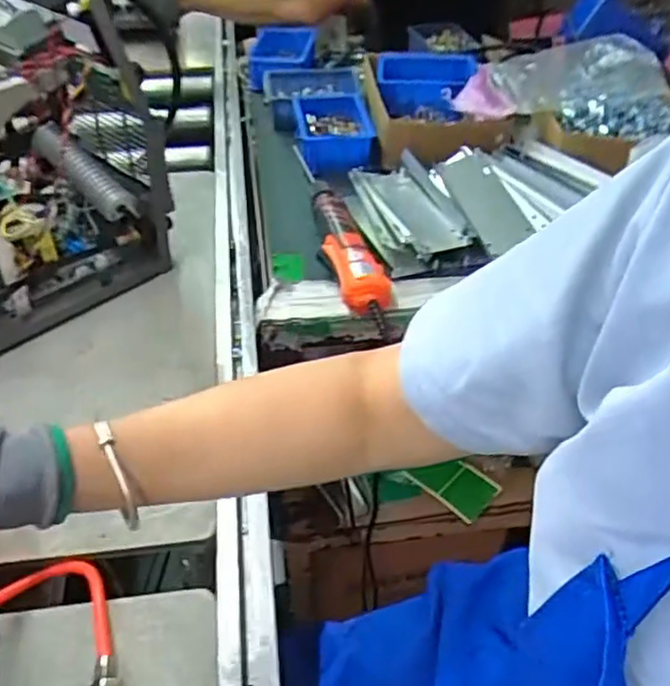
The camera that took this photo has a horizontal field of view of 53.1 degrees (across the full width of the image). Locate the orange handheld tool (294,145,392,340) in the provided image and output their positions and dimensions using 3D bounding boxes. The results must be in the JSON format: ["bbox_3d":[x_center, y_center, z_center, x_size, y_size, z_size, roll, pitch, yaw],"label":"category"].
[{"bbox_3d":[-0.002,-0.123,0.766,0.052,0.057,0.304,-11,43,-13],"label":"orange handheld tool"}]

